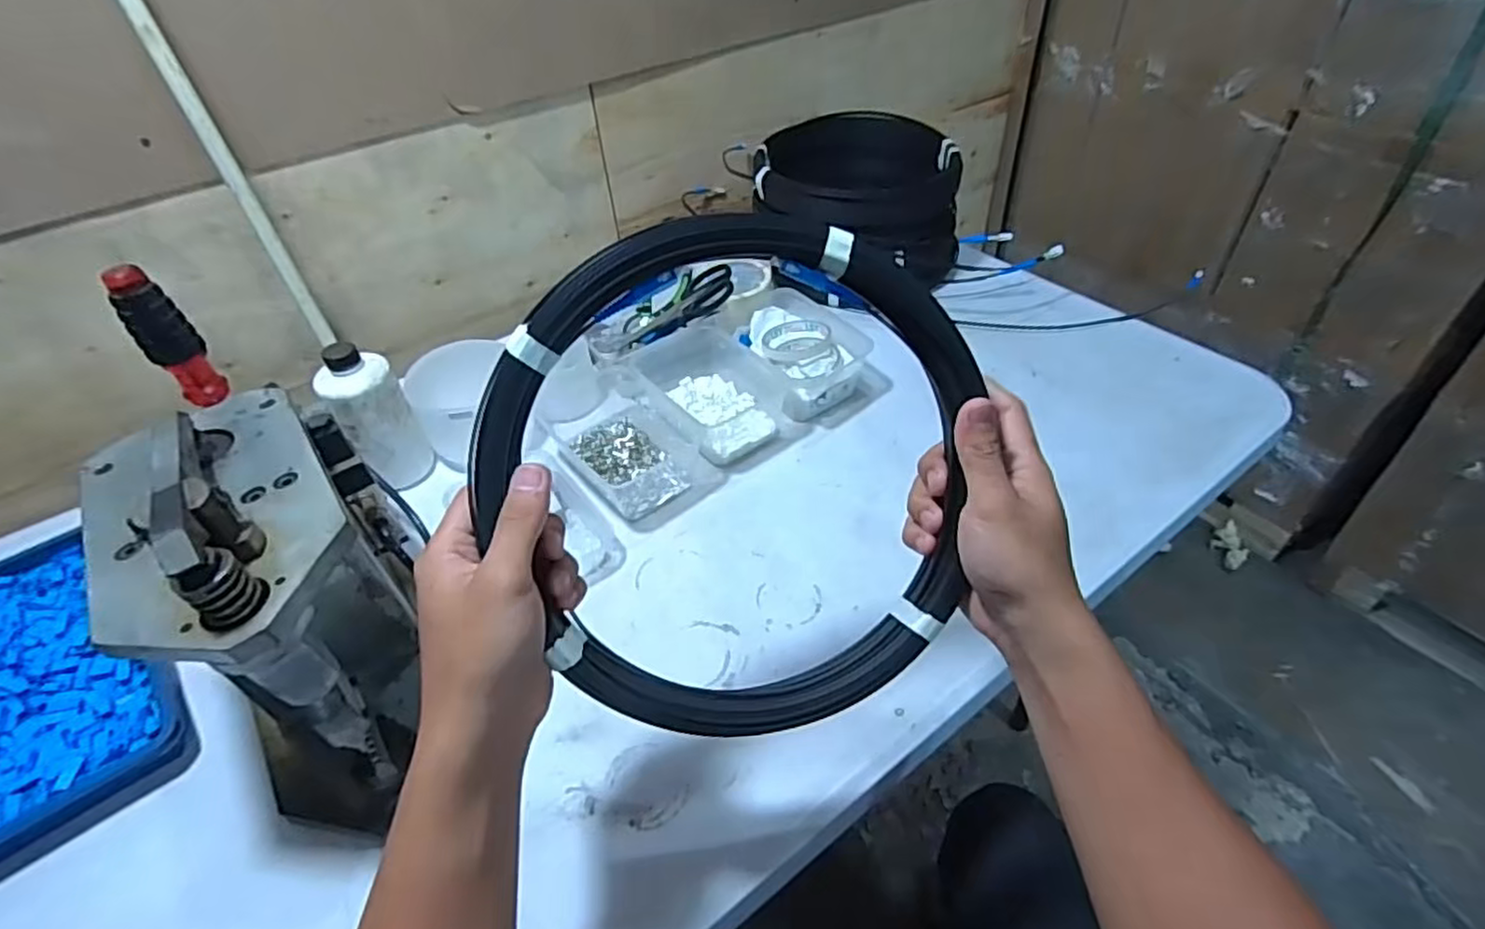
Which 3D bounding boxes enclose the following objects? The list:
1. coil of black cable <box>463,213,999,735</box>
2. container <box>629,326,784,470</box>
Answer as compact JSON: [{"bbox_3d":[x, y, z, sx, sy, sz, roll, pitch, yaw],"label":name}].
[{"bbox_3d":[-0.002,0.012,0.365,0.256,0.275,0.022,1,7,-11],"label":"coil of black cable"},{"bbox_3d":[-0.037,-0.089,0.813,0.130,0.059,0.199,-23,46,-18],"label":"container"}]

